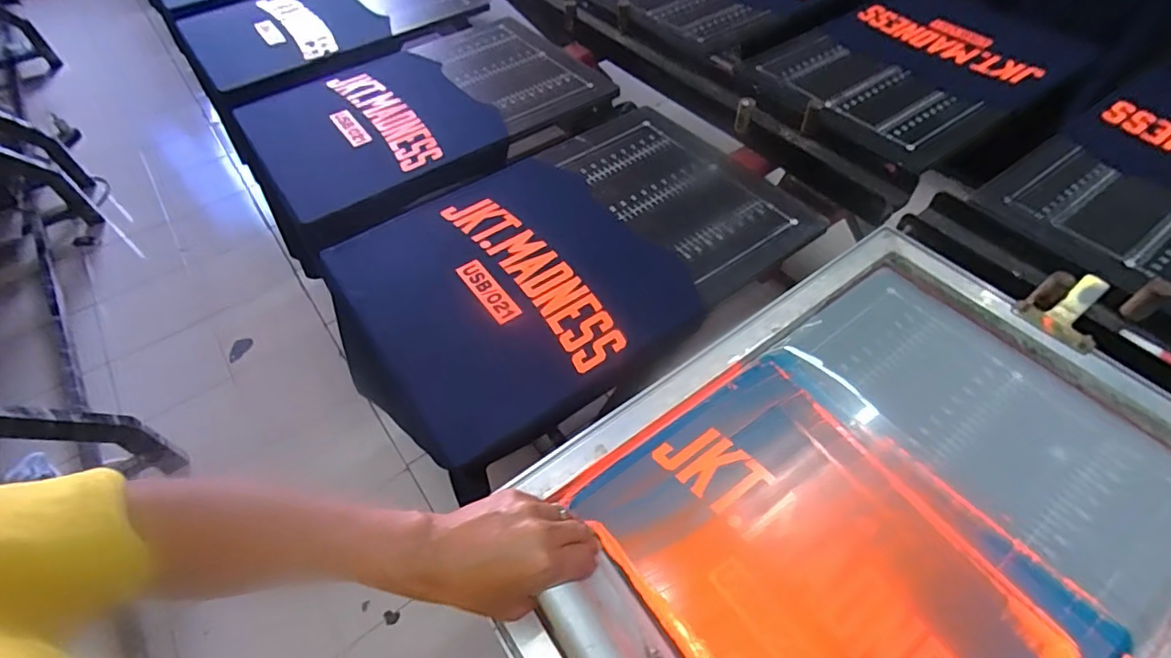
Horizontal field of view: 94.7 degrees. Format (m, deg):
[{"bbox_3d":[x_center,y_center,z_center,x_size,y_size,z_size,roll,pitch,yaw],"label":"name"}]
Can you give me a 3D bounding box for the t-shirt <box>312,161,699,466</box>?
[{"bbox_3d":[-0.103,-0.044,0.733,0.396,0.073,0.399,-32,58,-18],"label":"t-shirt"}]

